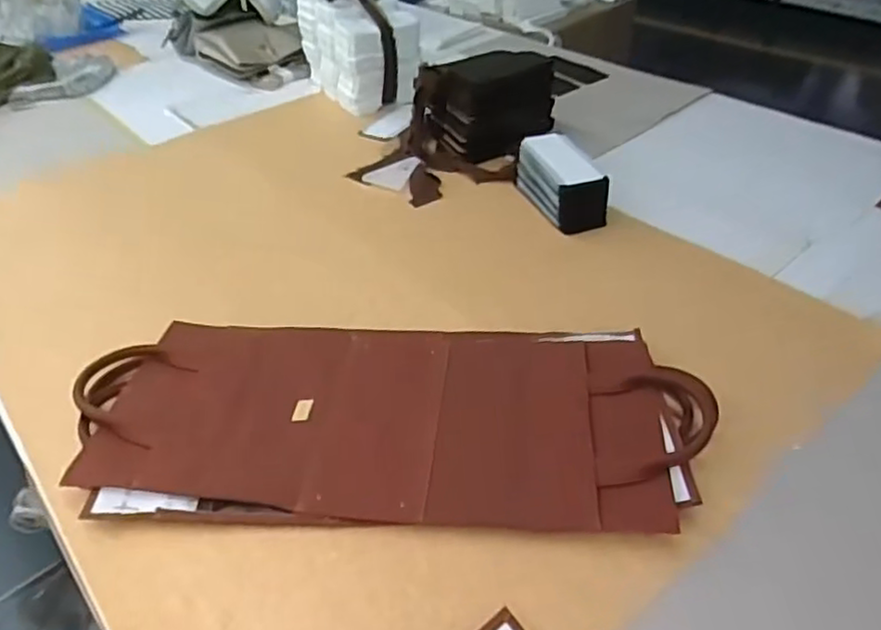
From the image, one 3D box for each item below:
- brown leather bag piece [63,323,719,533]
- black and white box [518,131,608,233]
[{"bbox_3d":[-0.048,0.092,0.664,0.588,0.035,0.248,1,40,3],"label":"brown leather bag piece"},{"bbox_3d":[0.175,-0.198,0.990,0.076,0.072,0.160,-16,42,-17],"label":"black and white box"}]

